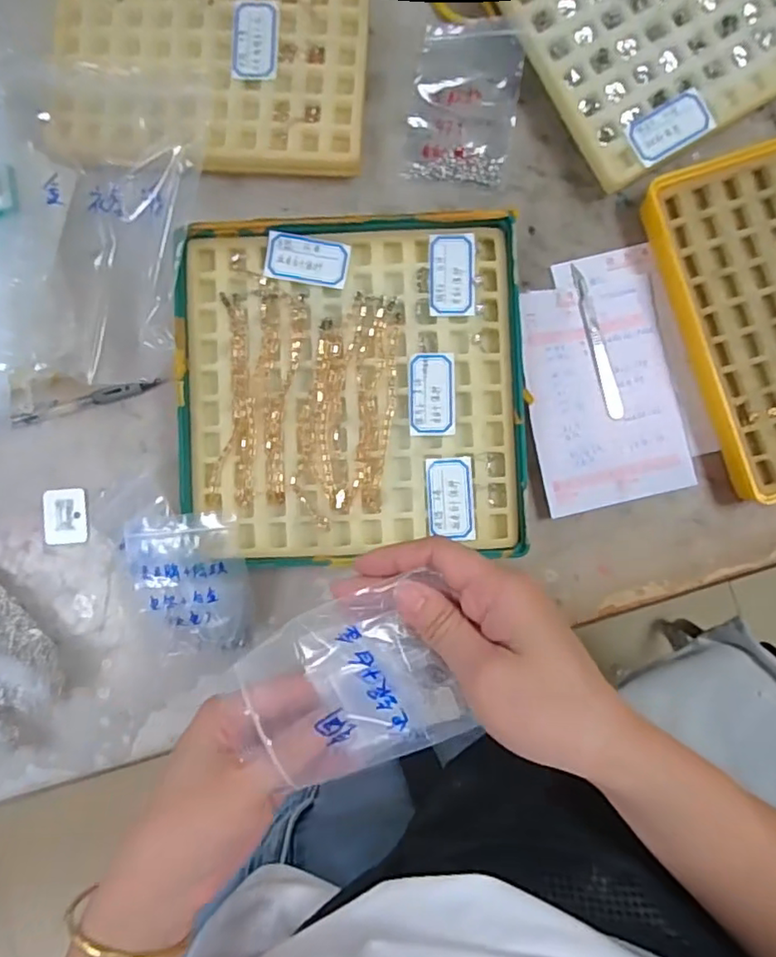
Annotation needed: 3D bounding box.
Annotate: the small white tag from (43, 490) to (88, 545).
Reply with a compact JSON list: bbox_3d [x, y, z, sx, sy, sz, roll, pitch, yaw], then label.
[{"bbox_3d":[-0.271,0.032,0.499,0.035,0.004,0.046,-1,89,0],"label":"small white tag"}]

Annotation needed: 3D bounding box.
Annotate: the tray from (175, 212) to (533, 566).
[{"bbox_3d":[-0.027,-0.072,0.482,0.267,0.024,0.264,-2,89,0],"label":"tray"}]

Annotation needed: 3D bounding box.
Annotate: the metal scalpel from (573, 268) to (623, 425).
[{"bbox_3d":[0.175,-0.114,0.502,0.013,0.011,0.131,-15,89,0],"label":"metal scalpel"}]

